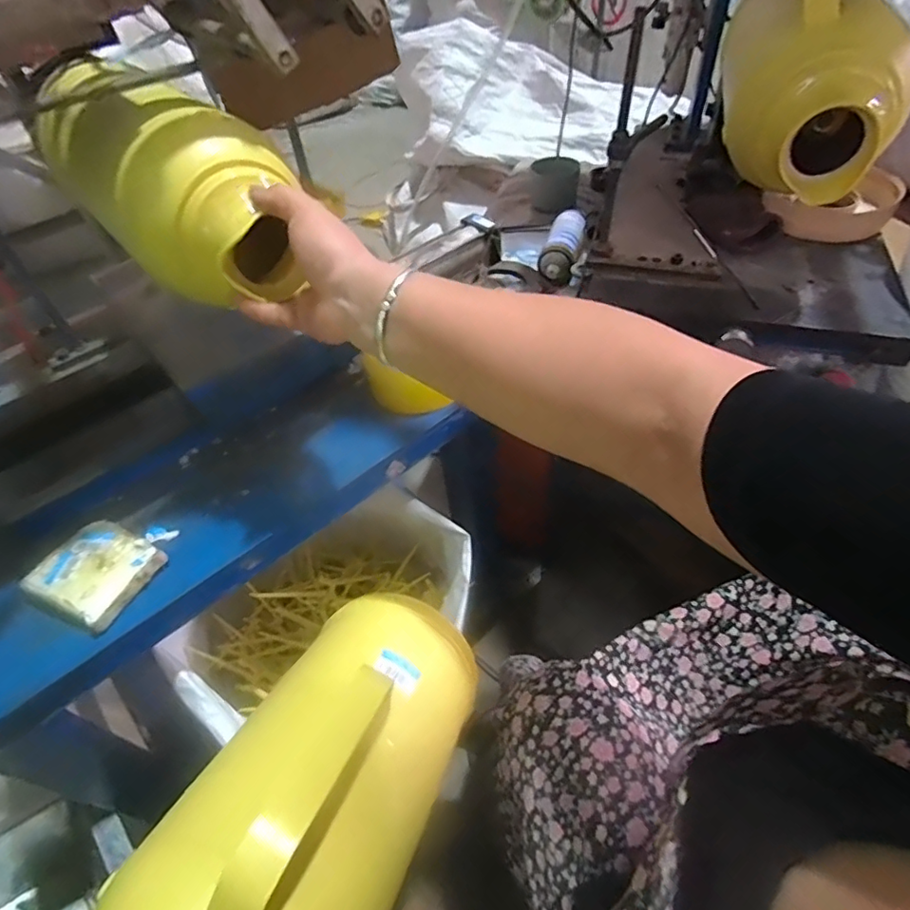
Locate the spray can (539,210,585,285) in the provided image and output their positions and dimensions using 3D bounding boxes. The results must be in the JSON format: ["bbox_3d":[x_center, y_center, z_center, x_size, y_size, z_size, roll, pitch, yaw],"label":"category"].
[{"bbox_3d":[0.197,-0.383,0.974,0.060,0.052,0.171,11,50,14],"label":"spray can"}]

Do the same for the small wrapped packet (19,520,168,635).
[{"bbox_3d":[-0.346,0.112,0.515,0.095,0.026,0.090,17,52,19],"label":"small wrapped packet"}]

